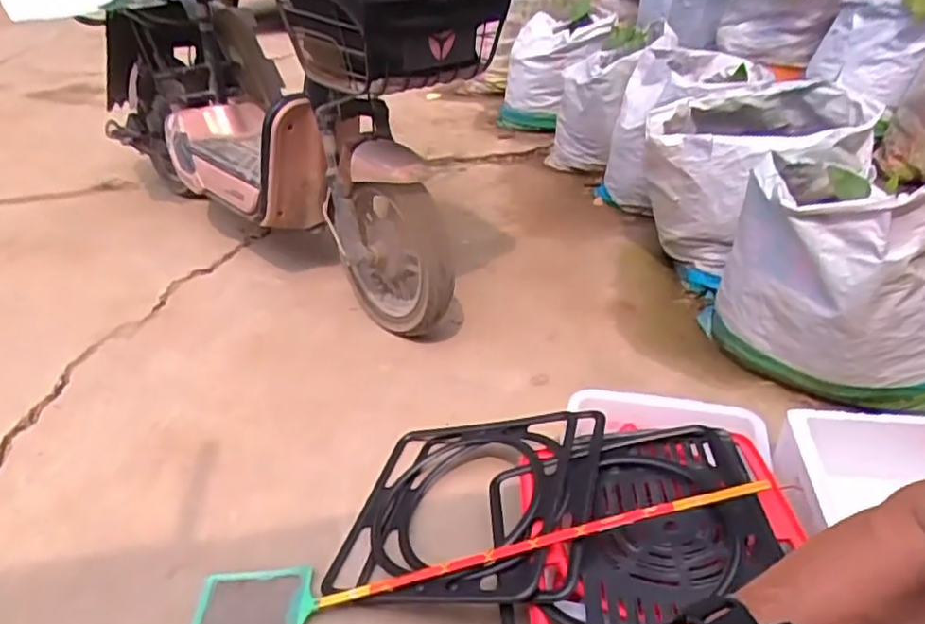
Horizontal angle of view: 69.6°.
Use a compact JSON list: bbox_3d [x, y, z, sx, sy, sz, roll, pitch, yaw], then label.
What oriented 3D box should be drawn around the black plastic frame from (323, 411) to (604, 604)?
[{"bbox_3d":[0.007,0.282,0.980,0.376,0.032,0.341,-12,27,26],"label":"black plastic frame"}]

